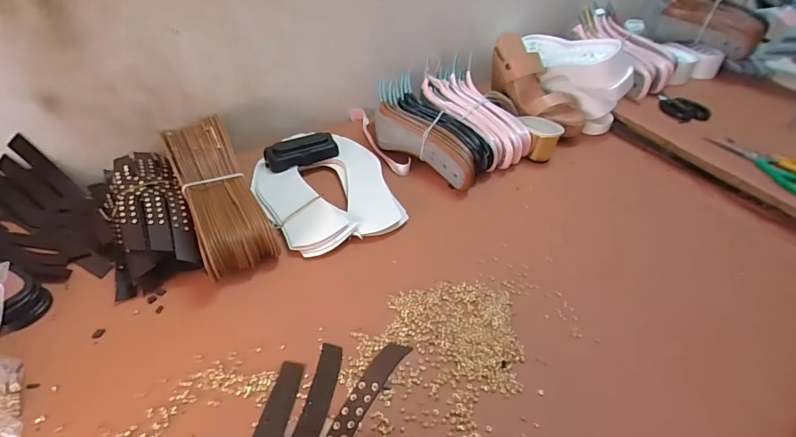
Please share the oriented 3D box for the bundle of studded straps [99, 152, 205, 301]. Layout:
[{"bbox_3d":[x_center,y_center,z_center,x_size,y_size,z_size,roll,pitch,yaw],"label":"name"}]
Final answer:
[{"bbox_3d":[-0.313,-0.011,0.518,0.095,0.062,0.219,-20,47,-24],"label":"bundle of studded straps"}]

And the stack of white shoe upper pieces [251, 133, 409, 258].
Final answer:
[{"bbox_3d":[-0.104,-0.045,0.597,0.176,0.024,0.220,-18,46,-22],"label":"stack of white shoe upper pieces"}]

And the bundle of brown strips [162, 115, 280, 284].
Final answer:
[{"bbox_3d":[-0.226,-0.029,0.528,0.084,0.079,0.234,-20,47,-24],"label":"bundle of brown strips"}]

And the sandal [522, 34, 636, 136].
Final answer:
[{"bbox_3d":[0.312,-0.286,0.798,0.079,0.137,0.262,-17,46,-21],"label":"sandal"}]

